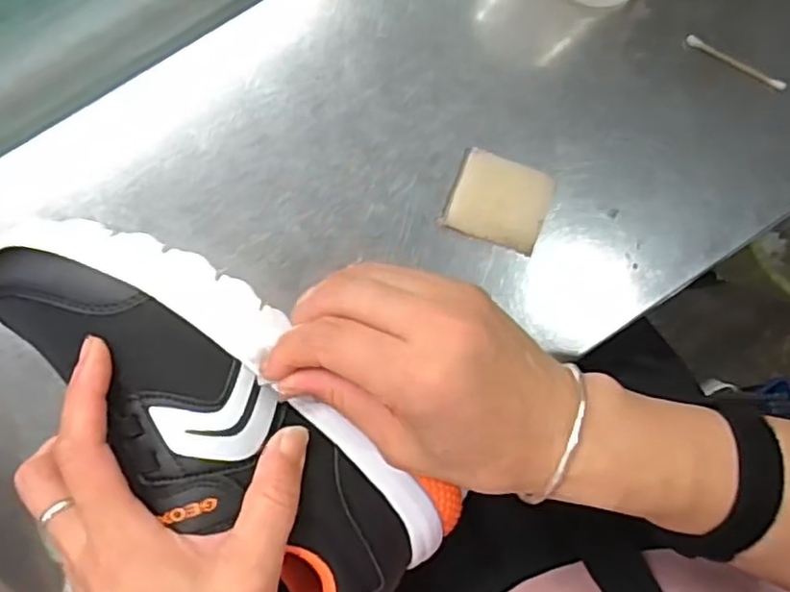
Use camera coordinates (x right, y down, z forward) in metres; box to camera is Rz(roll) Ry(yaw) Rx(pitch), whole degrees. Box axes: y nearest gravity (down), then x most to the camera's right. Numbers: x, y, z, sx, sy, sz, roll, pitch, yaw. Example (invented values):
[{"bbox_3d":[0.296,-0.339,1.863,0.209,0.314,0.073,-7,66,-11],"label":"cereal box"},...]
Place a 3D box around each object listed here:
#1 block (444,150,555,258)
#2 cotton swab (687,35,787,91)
[{"bbox_3d":[0.060,-0.054,0.391,0.056,0.014,0.048,19,89,-5],"label":"block"},{"bbox_3d":[0.204,-0.140,0.407,0.067,0.006,0.008,25,88,-5],"label":"cotton swab"}]

